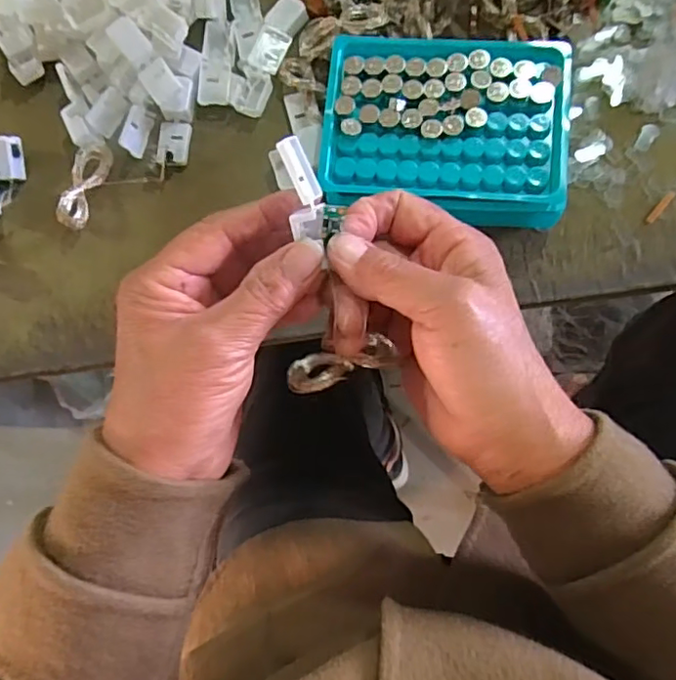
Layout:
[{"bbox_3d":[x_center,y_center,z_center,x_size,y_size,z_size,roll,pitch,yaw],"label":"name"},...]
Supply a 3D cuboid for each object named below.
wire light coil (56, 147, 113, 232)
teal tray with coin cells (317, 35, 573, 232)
[{"bbox_3d":[-0.156,-0.095,0.355,0.017,0.019,0.054,9,86,6],"label":"wire light coil"},{"bbox_3d":[0.060,-0.117,0.330,0.131,0.034,0.098,4,85,5],"label":"teal tray with coin cells"}]

